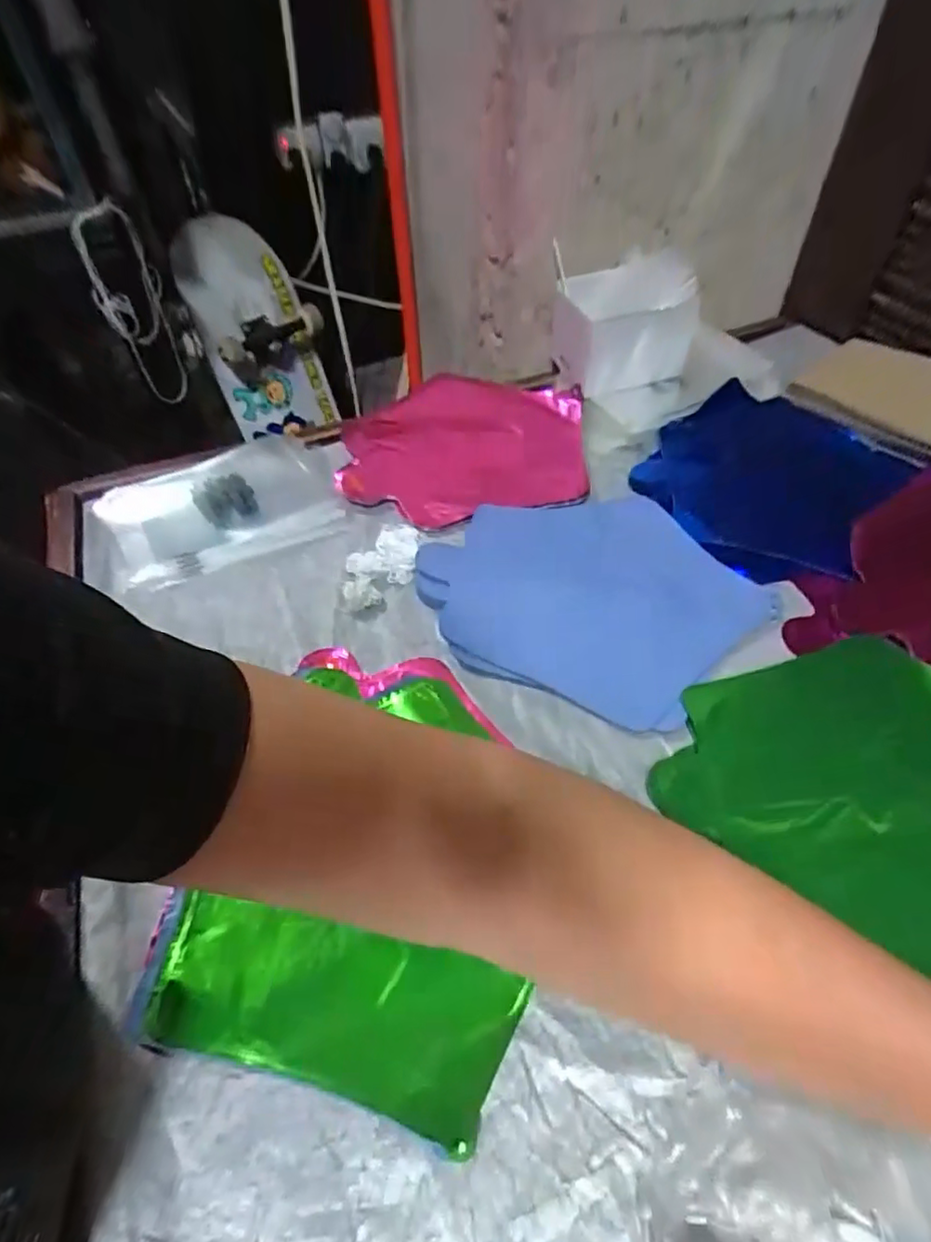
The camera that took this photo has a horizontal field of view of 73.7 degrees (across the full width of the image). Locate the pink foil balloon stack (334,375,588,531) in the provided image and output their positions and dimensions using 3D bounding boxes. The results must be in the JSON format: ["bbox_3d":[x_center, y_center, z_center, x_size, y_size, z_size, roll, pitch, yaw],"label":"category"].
[{"bbox_3d":[-0.001,-0.169,0.590,0.228,0.022,0.213,0,48,1],"label":"pink foil balloon stack"}]

